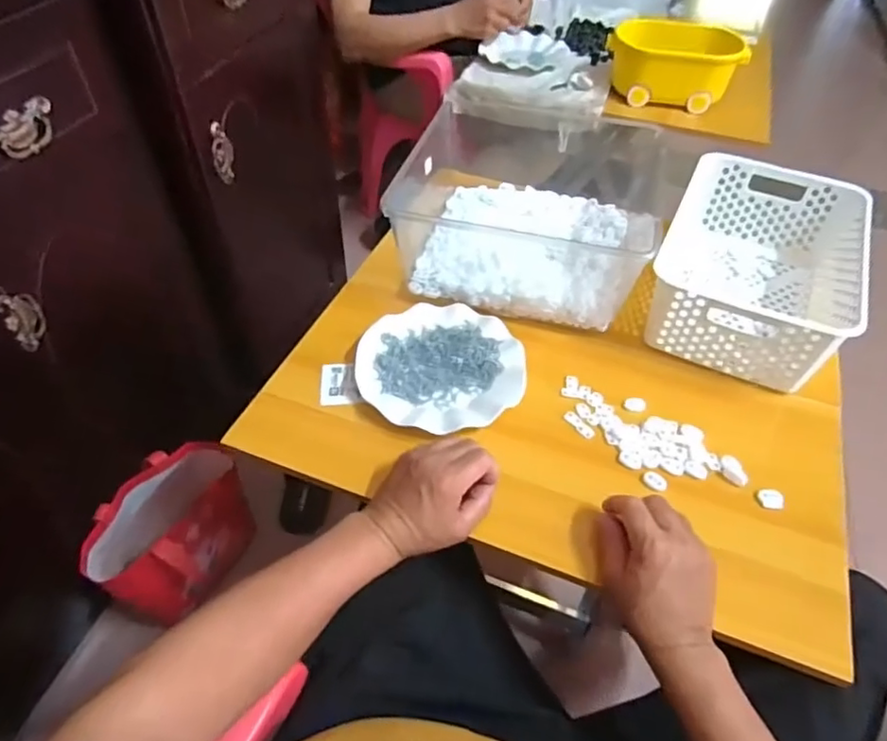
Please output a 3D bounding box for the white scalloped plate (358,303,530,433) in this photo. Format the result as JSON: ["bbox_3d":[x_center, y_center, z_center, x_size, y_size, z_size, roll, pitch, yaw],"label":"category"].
[{"bbox_3d":[-0.003,-0.003,0.666,0.177,0.033,0.179,1,45,-1],"label":"white scalloped plate"}]

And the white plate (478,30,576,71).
[{"bbox_3d":[0.177,-0.677,1.260,0.154,0.019,0.163,32,52,26],"label":"white plate"}]

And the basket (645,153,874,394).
[{"bbox_3d":[0.374,-0.124,0.728,0.216,0.121,0.299,21,48,17],"label":"basket"}]

